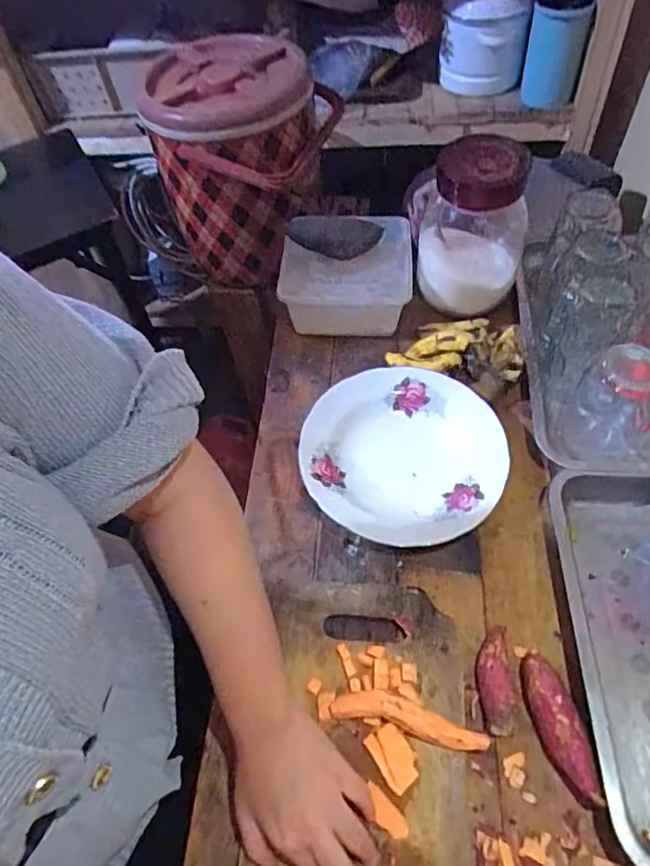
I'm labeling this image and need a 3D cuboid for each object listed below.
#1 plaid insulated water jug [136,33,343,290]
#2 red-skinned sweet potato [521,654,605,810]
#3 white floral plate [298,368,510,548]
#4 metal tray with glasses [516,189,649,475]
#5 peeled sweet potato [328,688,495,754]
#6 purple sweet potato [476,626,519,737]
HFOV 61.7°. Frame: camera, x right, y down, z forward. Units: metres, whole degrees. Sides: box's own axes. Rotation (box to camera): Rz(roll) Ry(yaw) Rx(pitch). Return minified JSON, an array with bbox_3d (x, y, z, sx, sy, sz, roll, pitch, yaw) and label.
[{"bbox_3d":[-0.121,-0.438,0.896,0.213,0.305,0.233,21,62,18],"label":"plaid insulated water jug"},{"bbox_3d":[0.196,0.246,0.458,0.036,0.039,0.111,-13,57,-3],"label":"red-skinned sweet potato"},{"bbox_3d":[0.089,0.023,0.611,0.219,0.038,0.211,-2,57,3],"label":"white floral plate"},{"bbox_3d":[0.377,-0.117,0.630,0.260,0.130,0.351,4,58,8],"label":"metal tray with glasses"},{"bbox_3d":[0.071,0.243,0.462,0.129,0.034,0.026,10,59,12],"label":"peeled sweet potato"},{"bbox_3d":[0.152,0.218,0.489,0.031,0.024,0.091,1,57,4],"label":"purple sweet potato"}]

